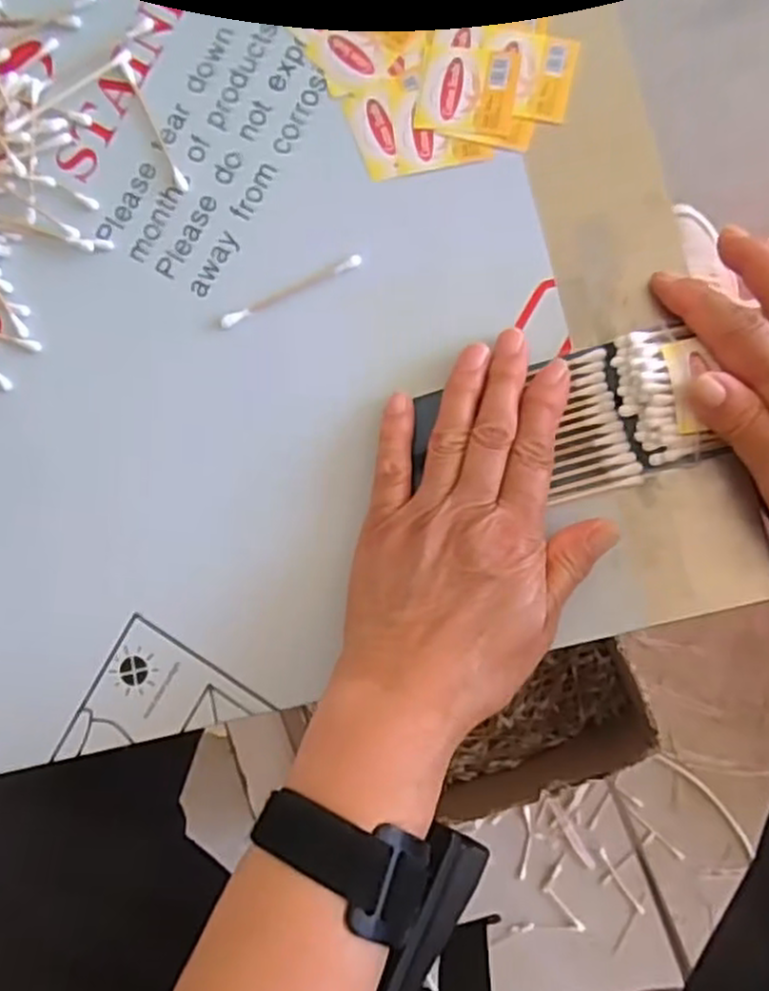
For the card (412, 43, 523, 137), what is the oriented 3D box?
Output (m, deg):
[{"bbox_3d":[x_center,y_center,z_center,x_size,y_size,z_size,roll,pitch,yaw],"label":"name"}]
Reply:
[{"bbox_3d":[0.039,-0.188,0.344,0.044,0.004,0.039,10,90,7],"label":"card"}]

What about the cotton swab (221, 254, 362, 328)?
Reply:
[{"bbox_3d":[-0.044,-0.097,0.353,0.072,0.004,0.007,-22,86,6],"label":"cotton swab"}]

